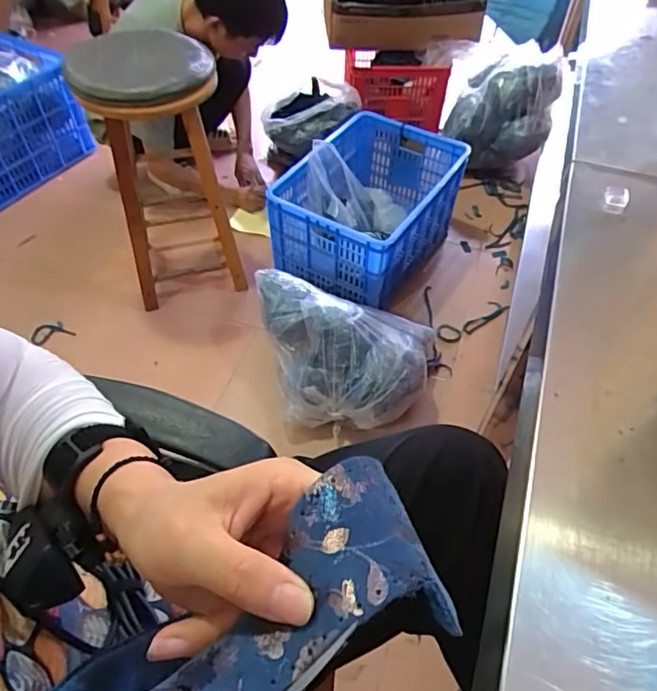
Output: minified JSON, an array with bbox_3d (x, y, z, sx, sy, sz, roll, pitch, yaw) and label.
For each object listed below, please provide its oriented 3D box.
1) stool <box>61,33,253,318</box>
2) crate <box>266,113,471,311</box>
[{"bbox_3d":[-0.400,-0.425,1.335,0.270,0.571,0.319,-15,53,-13],"label":"stool"},{"bbox_3d":[0.087,-0.359,1.492,0.390,0.275,0.546,25,55,18],"label":"crate"}]

